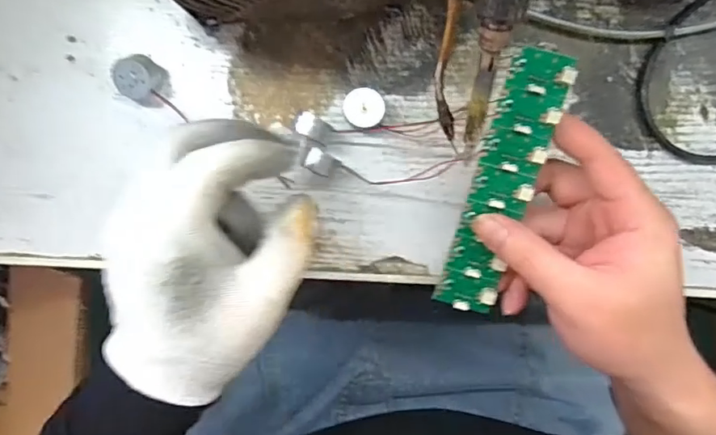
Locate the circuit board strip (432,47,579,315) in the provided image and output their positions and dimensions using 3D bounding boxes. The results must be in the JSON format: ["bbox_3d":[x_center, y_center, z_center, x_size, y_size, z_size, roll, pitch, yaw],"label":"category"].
[{"bbox_3d":[0.074,-0.014,0.268,0.030,0.005,0.136,18,106,7],"label":"circuit board strip"}]

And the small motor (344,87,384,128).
[{"bbox_3d":[0.004,-0.064,0.312,0.024,0.013,0.023,0,94,0],"label":"small motor"}]

